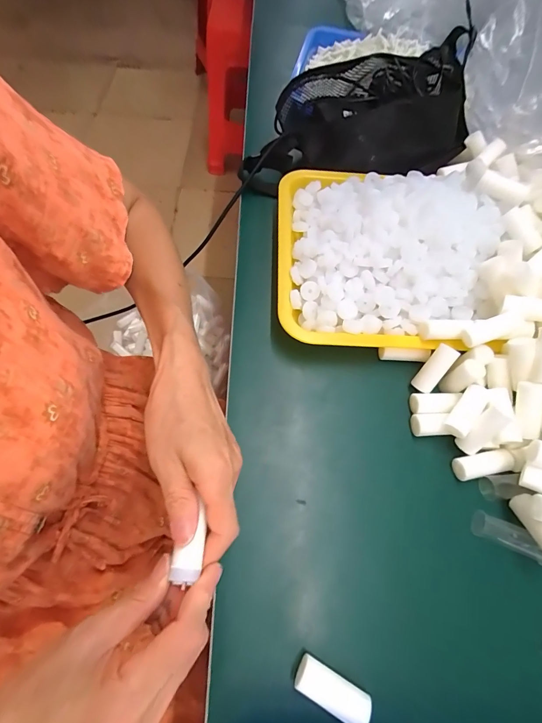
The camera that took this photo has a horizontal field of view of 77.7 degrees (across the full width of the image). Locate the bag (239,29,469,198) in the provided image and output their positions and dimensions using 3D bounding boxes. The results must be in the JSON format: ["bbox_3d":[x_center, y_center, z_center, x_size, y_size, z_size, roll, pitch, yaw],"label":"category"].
[{"bbox_3d":[0.116,-0.351,0.471,0.289,0.113,0.216,3,64,-2],"label":"bag"}]

